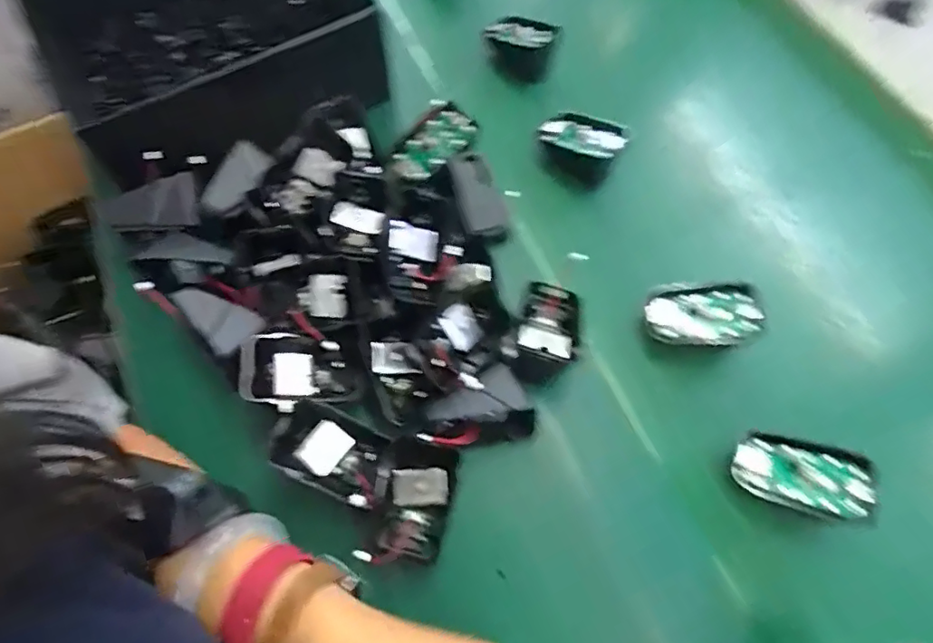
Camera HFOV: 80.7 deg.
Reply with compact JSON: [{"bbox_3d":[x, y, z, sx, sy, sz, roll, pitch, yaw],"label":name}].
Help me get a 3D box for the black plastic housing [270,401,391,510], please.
[{"bbox_3d":[-0.079,0.078,0.326,0.066,0.023,0.044,21,64,7],"label":"black plastic housing"}]

